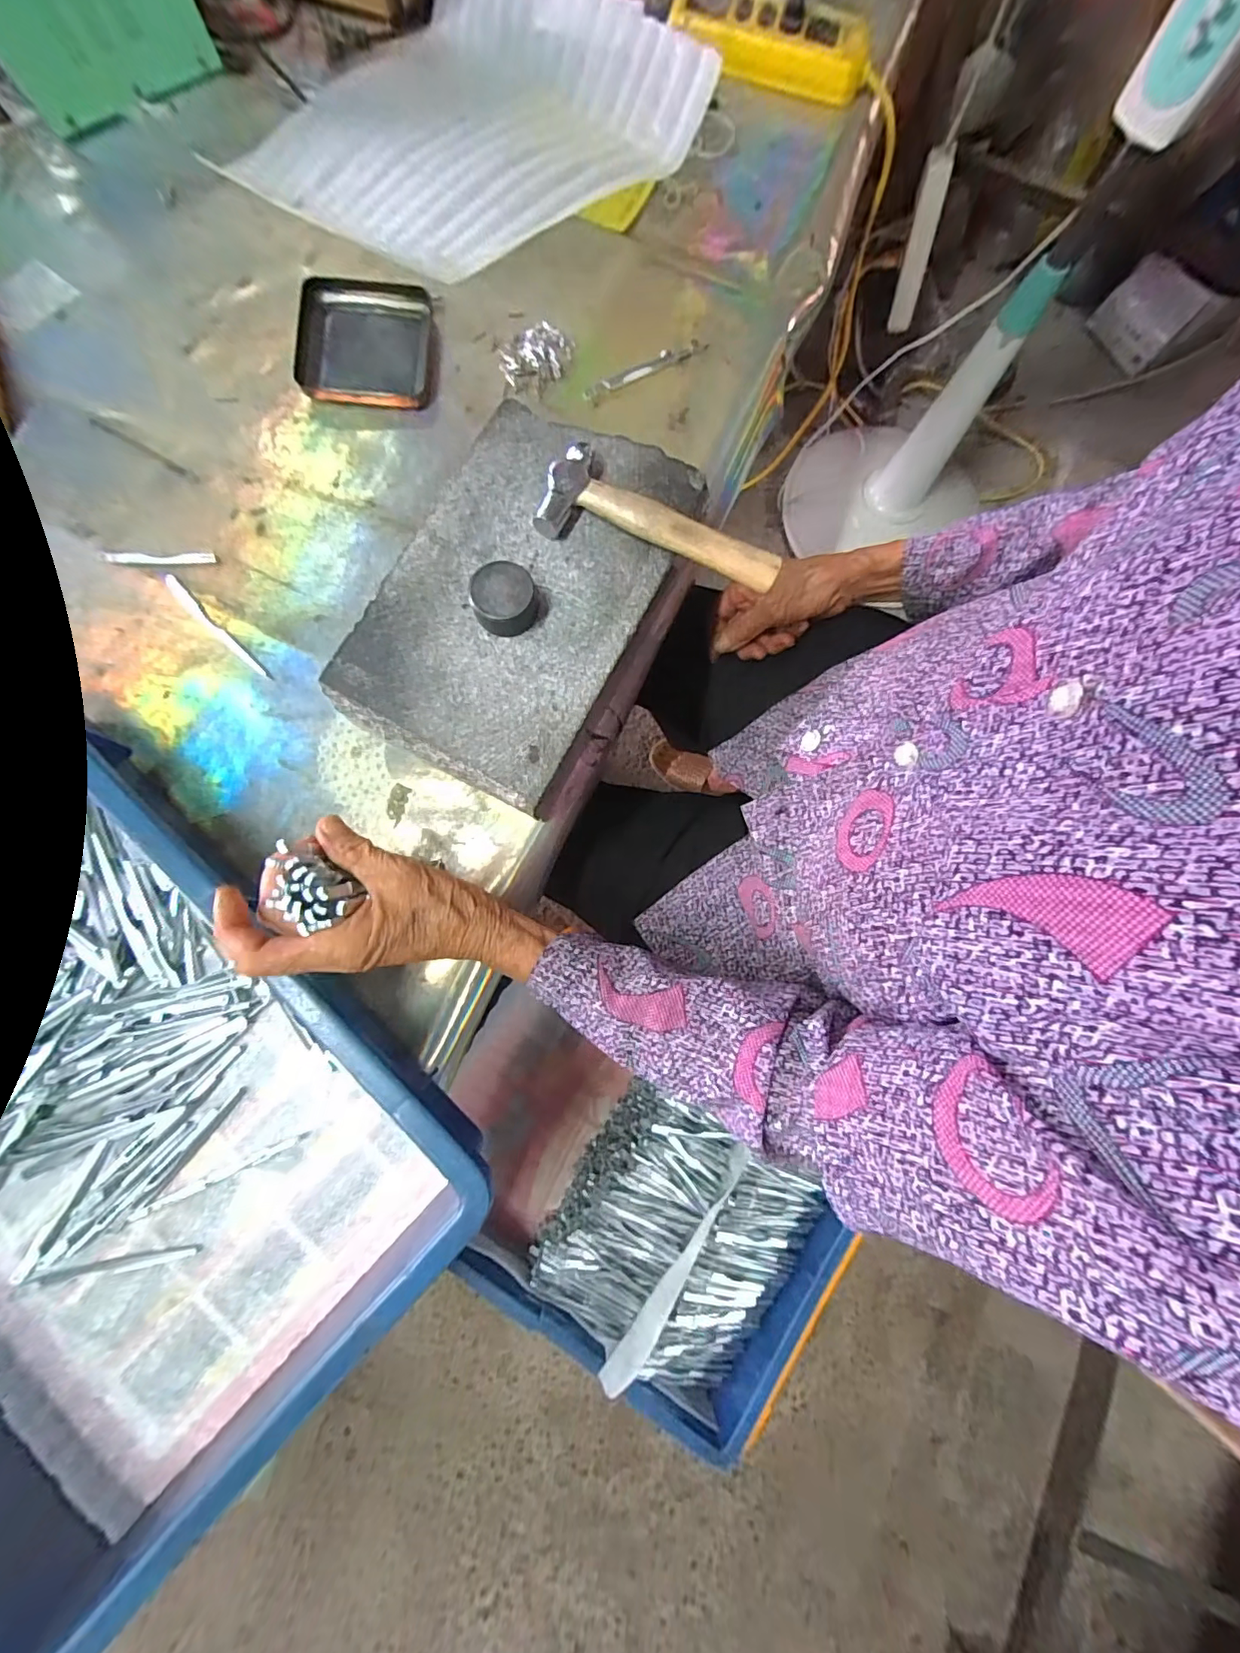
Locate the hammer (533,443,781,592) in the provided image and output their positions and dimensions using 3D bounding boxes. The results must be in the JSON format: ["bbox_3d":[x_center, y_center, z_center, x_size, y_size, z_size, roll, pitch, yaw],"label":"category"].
[{"bbox_3d":[0.025,-0.186,0.333,0.148,0.016,0.051,22,80,1],"label":"hammer"}]

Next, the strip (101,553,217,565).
[{"bbox_3d":[-0.337,-0.195,0.388,0.080,0.004,0.010,0,79,0],"label":"strip"}]

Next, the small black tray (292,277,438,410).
[{"bbox_3d":[-0.199,-0.373,0.413,0.109,0.016,0.105,-2,81,-2],"label":"small black tray"}]

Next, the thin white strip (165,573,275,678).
[{"bbox_3d":[-0.284,-0.138,0.374,0.010,0.004,0.101,-44,87,-9],"label":"thin white strip"}]

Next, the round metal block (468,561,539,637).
[{"bbox_3d":[-0.070,-0.137,0.323,0.037,0.023,0.035,0,81,-2],"label":"round metal block"}]

